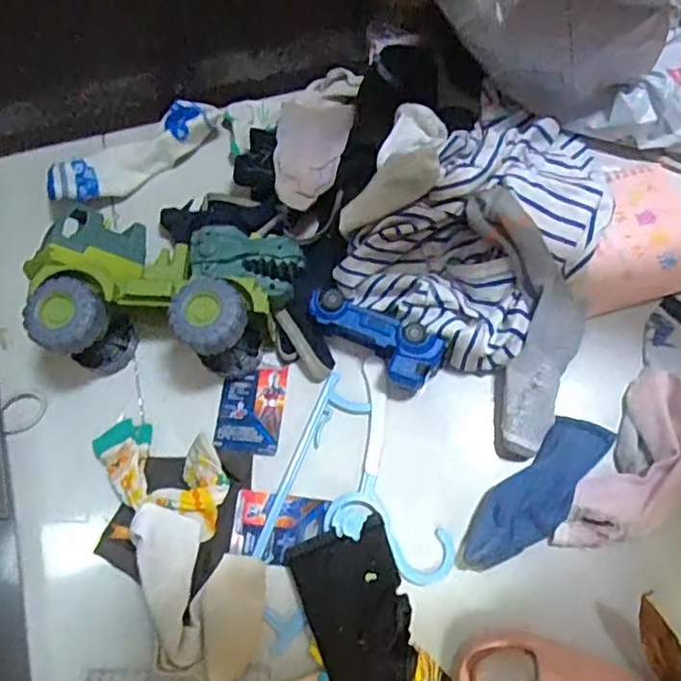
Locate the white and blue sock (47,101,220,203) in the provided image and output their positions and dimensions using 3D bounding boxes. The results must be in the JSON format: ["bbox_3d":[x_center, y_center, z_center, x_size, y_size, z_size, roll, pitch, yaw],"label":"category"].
[{"bbox_3d":[-0.204,-0.188,0.634,0.183,0.037,0.060,-26,74,-6],"label":"white and blue sock"}]

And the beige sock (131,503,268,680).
[{"bbox_3d":[-0.109,0.201,0.503,0.095,0.044,0.138,-7,73,0],"label":"beige sock"}]

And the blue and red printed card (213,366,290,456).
[{"bbox_3d":[-0.081,0.062,0.570,0.059,0.008,0.078,7,73,4],"label":"blue and red printed card"}]

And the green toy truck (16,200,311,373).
[{"bbox_3d":[-0.147,-0.043,0.551,0.218,0.109,0.128,2,73,3],"label":"green toy truck"}]

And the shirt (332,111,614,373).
[{"bbox_3d":[0.143,-0.115,0.567,0.166,0.058,0.265,37,77,12],"label":"shirt"}]

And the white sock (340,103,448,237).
[{"bbox_3d":[0.055,-0.150,0.562,0.063,0.064,0.143,28,76,10],"label":"white sock"}]

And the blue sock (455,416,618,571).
[{"bbox_3d":[0.158,0.129,0.512,0.049,0.038,0.151,42,79,13],"label":"blue sock"}]

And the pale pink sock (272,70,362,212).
[{"bbox_3d":[-0.027,-0.200,0.605,0.068,0.025,0.170,11,59,3],"label":"pale pink sock"}]

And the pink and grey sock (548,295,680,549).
[{"bbox_3d":[0.264,0.068,0.528,0.061,0.042,0.242,29,76,10],"label":"pink and grey sock"}]

